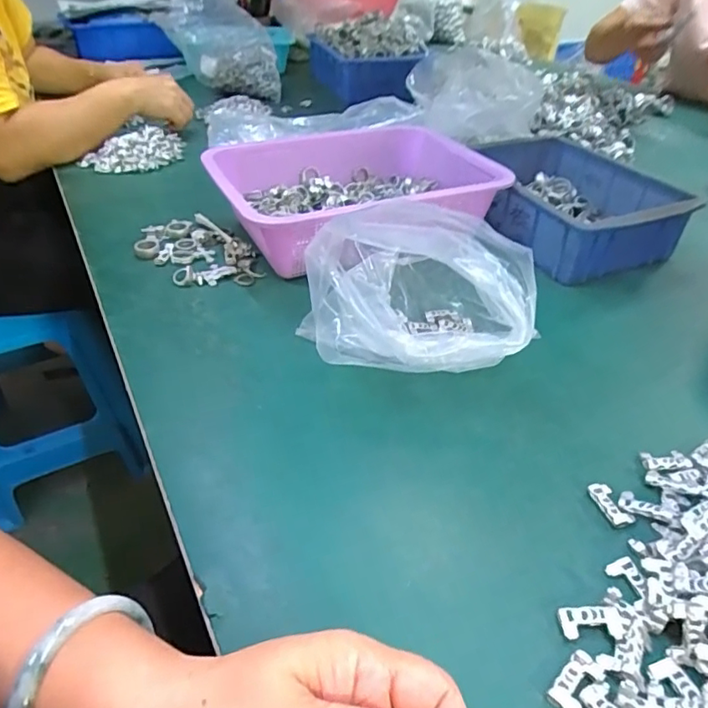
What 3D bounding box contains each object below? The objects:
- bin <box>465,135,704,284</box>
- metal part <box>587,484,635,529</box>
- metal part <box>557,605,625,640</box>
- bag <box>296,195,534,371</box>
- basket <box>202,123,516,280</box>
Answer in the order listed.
[{"bbox_3d":[0.245,-0.186,0.652,0.181,0.073,0.263,-15,42,-18],"label":"bin"},{"bbox_3d":[0.163,0.096,0.343,0.016,0.006,0.031,-9,40,-11],"label":"metal part"},{"bbox_3d":[0.124,0.141,0.281,0.030,0.007,0.016,1,39,2],"label":"metal part"},{"bbox_3d":[0.048,-0.048,0.431,0.163,0.102,0.144,3,39,3],"label":"bag"},{"bbox_3d":[0.000,-0.187,0.615,0.305,0.084,0.228,-17,42,-20],"label":"basket"}]

